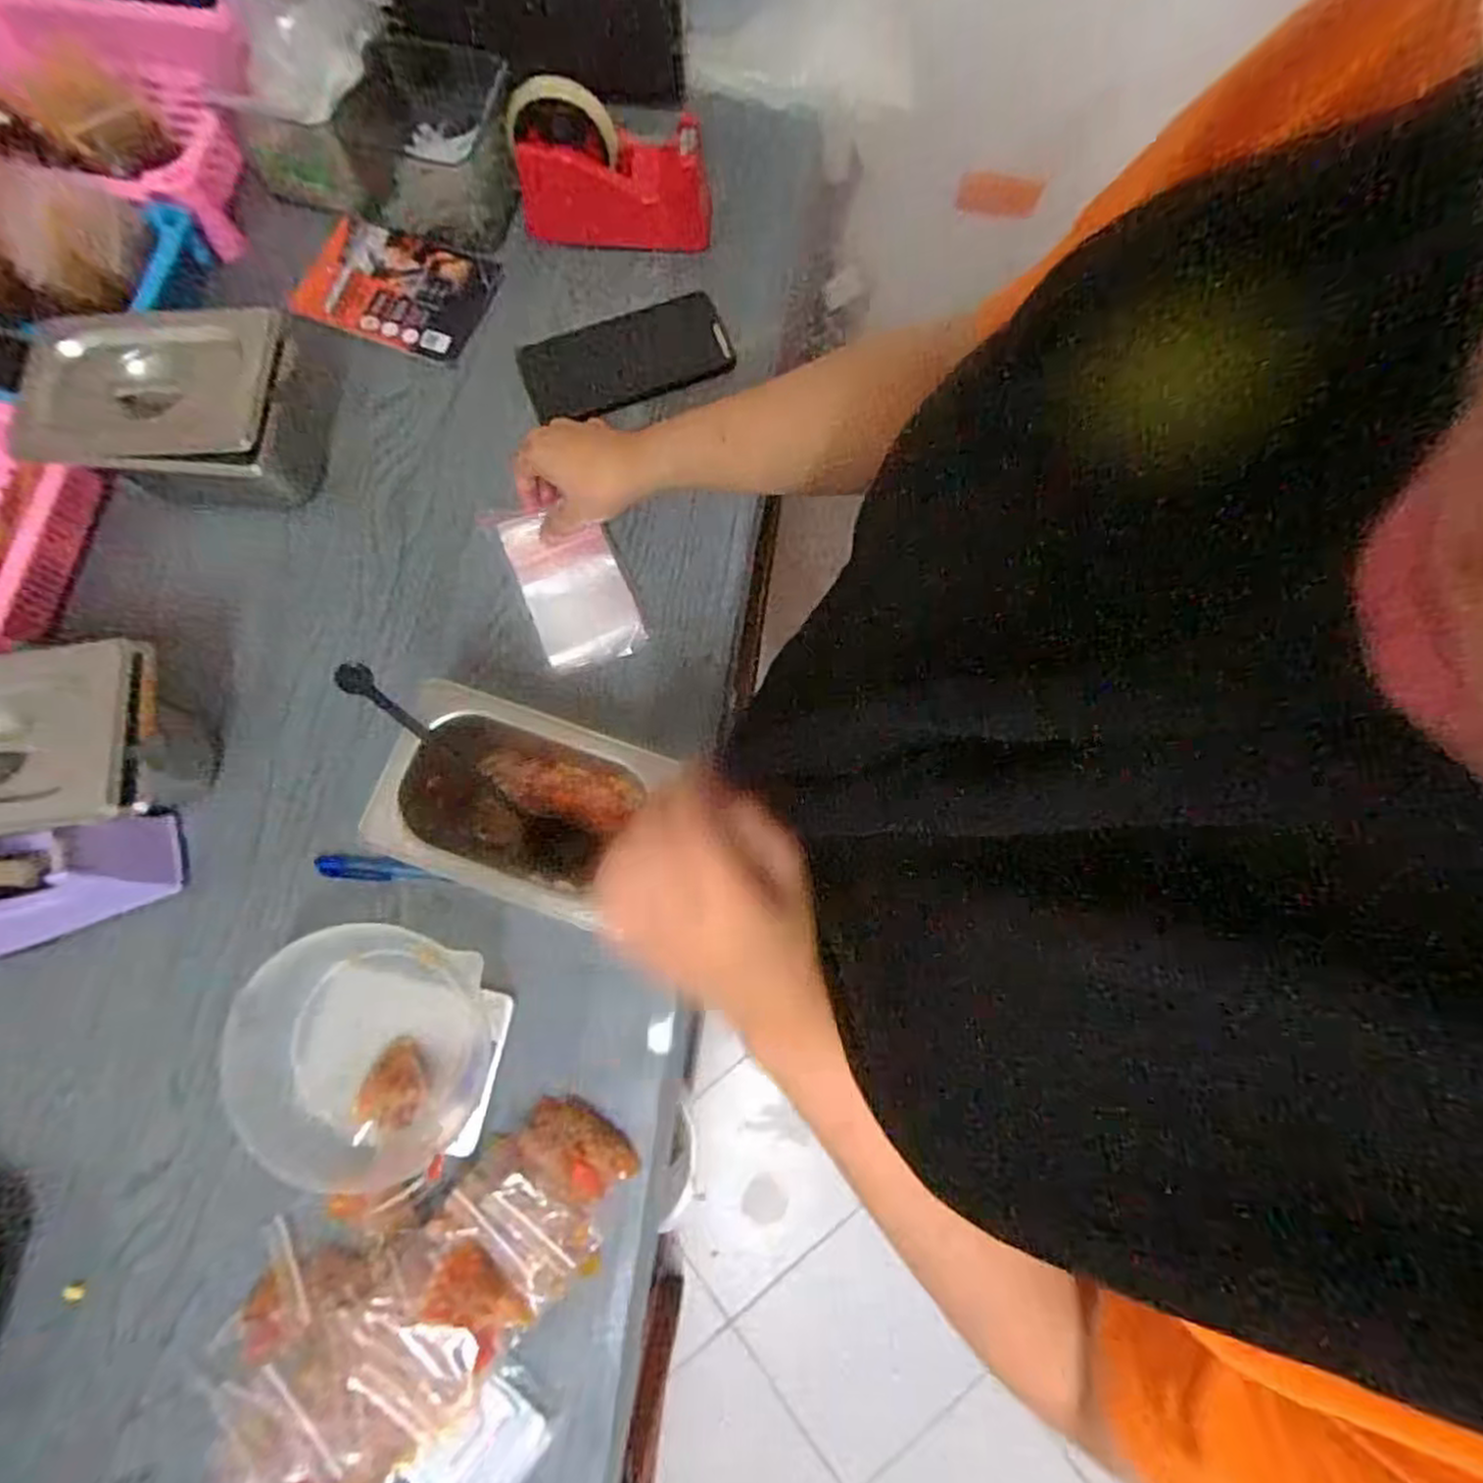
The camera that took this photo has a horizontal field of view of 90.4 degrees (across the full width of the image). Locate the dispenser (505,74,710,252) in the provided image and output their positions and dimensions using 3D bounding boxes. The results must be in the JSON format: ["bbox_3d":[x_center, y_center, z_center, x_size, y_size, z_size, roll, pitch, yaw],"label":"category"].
[{"bbox_3d":[-0.104,-0.459,0.595,0.150,0.106,0.043,2,77,1],"label":"dispenser"}]

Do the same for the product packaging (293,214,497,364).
[{"bbox_3d":[-0.296,-0.384,0.624,0.160,0.012,0.102,16,79,2],"label":"product packaging"}]

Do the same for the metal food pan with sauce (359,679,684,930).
[{"bbox_3d":[-0.143,0.041,0.488,0.159,0.094,0.109,19,78,5],"label":"metal food pan with sauce"}]

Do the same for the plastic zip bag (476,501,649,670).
[{"bbox_3d":[-0.132,-0.124,0.561,0.078,0.017,0.136,-25,81,-6],"label":"plastic zip bag"}]

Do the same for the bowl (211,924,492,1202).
[{"bbox_3d":[-0.243,0.199,0.477,0.139,0.058,0.151,-2,77,0],"label":"bowl"}]

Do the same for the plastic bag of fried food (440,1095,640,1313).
[{"bbox_3d":[-0.124,0.290,0.471,0.094,0.041,0.094,36,80,8],"label":"plastic bag of fried food"}]

